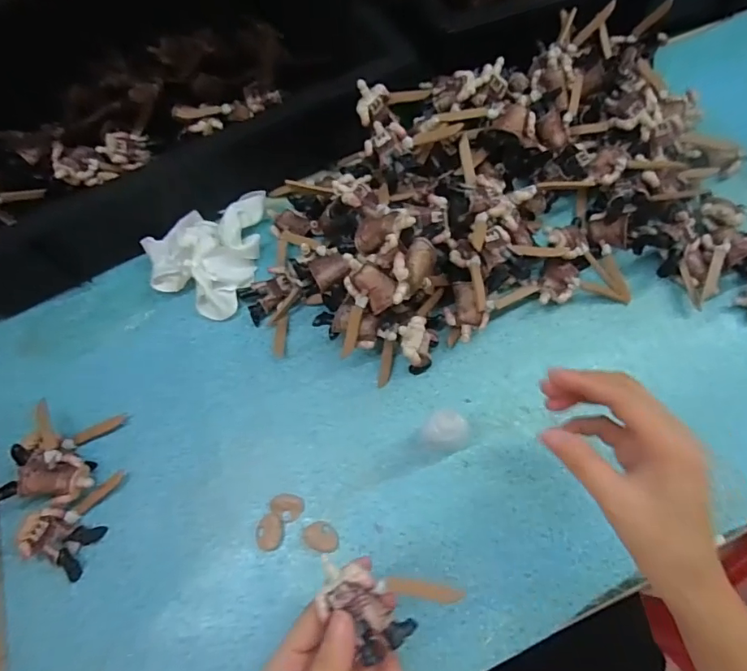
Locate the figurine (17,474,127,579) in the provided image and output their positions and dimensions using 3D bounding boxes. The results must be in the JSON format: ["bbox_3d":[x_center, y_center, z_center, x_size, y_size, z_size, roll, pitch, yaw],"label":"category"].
[{"bbox_3d":[-0.225,0.135,0.368,0.048,0.020,0.074,20,71,10],"label":"figurine"}]

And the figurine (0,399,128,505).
[{"bbox_3d":[-0.239,0.092,0.378,0.064,0.035,0.071,2,69,3],"label":"figurine"}]

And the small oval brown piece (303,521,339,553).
[{"bbox_3d":[-0.038,0.147,0.359,0.026,0.004,0.019,26,72,12],"label":"small oval brown piece"}]

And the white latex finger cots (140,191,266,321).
[{"bbox_3d":[-0.139,-0.068,0.435,0.111,0.041,0.094,-22,69,-6],"label":"white latex finger cots"}]

